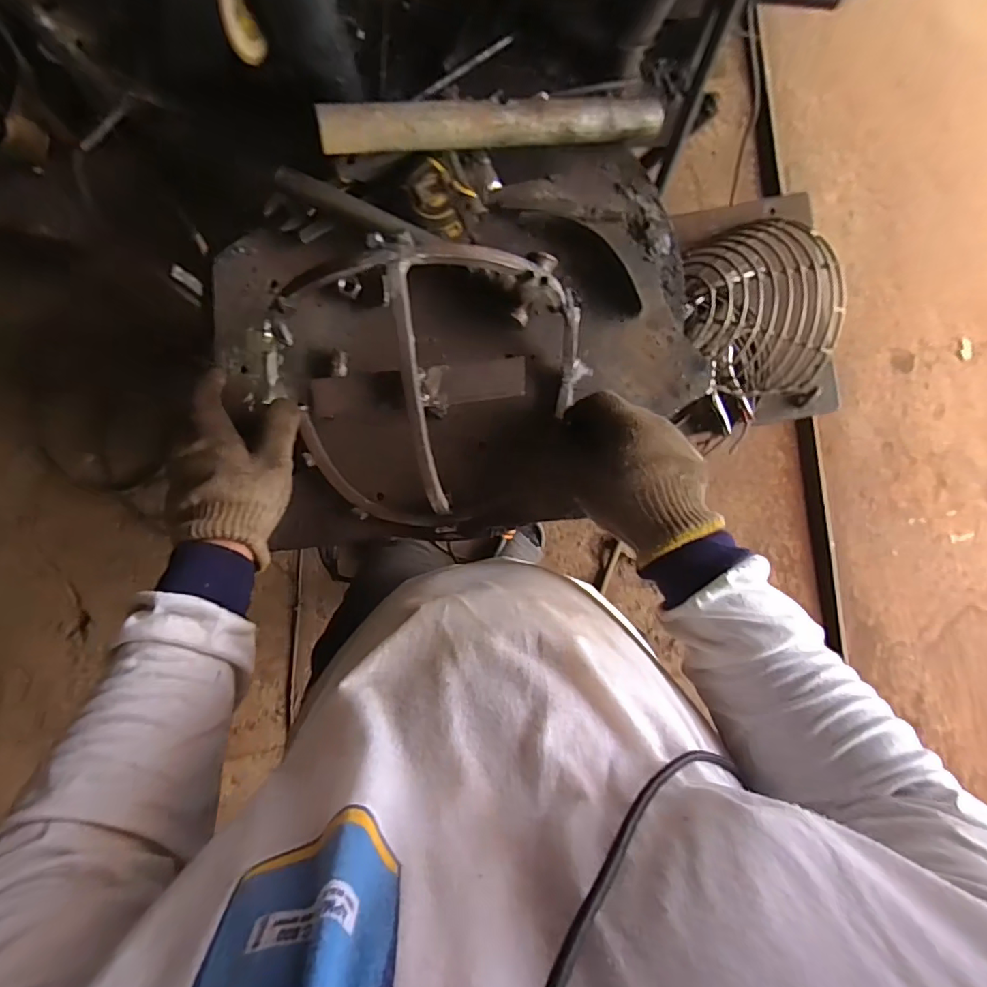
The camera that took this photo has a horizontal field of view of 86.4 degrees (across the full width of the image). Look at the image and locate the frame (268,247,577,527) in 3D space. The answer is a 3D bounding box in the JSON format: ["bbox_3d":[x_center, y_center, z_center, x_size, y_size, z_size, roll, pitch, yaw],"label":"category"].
[{"bbox_3d":[-0.041,-0.077,0.396,0.235,0.106,0.176,-9,91,-1],"label":"frame"}]

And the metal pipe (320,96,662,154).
[{"bbox_3d":[0.006,-0.303,0.430,0.286,0.025,0.029,-12,91,-14],"label":"metal pipe"}]

